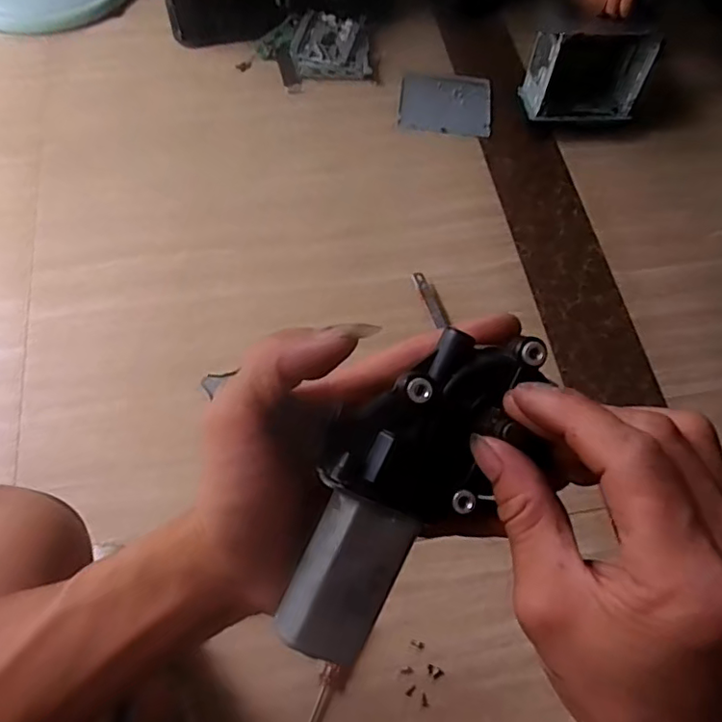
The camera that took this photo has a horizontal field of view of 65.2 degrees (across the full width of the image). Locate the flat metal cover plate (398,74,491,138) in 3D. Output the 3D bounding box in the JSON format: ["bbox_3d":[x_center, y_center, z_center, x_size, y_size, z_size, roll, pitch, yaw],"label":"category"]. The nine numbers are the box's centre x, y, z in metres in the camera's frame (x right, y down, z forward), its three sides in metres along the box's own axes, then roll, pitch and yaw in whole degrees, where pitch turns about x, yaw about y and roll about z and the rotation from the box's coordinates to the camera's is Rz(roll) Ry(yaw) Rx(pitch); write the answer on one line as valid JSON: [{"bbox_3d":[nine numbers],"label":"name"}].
[{"bbox_3d":[0.165,-0.505,1.105,0.174,0.005,0.154,7,65,0],"label":"flat metal cover plate"}]

